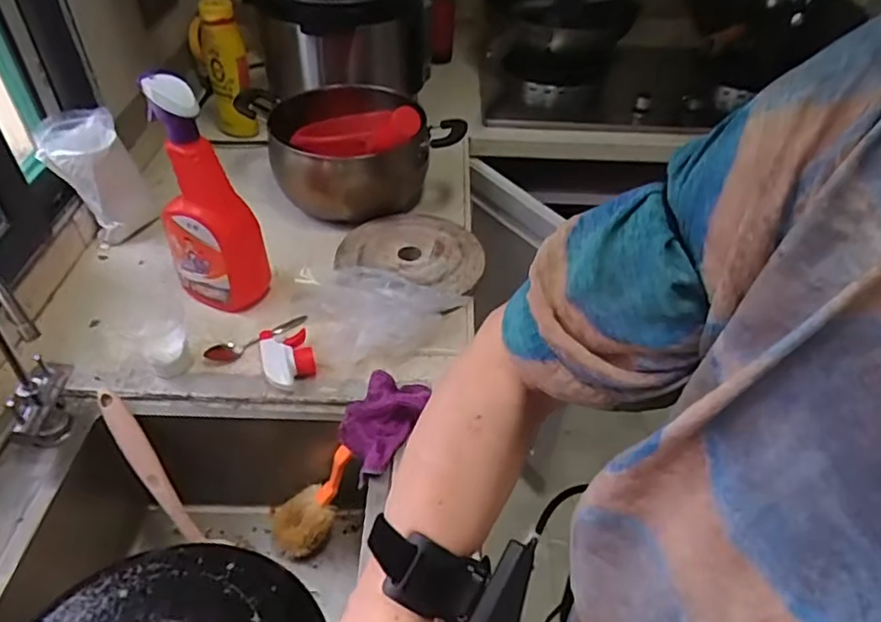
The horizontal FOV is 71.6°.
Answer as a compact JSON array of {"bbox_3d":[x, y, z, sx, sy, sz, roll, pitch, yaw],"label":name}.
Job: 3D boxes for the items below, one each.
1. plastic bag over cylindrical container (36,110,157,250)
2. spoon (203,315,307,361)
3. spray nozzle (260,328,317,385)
[{"bbox_3d":[-0.493,-0.193,0.881,0.108,0.151,0.117,-24,49,-25],"label":"plastic bag over cylindrical container"},{"bbox_3d":[-0.227,0.030,0.763,0.133,0.011,0.031,-29,51,-28],"label":"spoon"},{"bbox_3d":[-0.182,0.056,0.730,0.059,0.026,0.089,-15,46,-17],"label":"spray nozzle"}]

